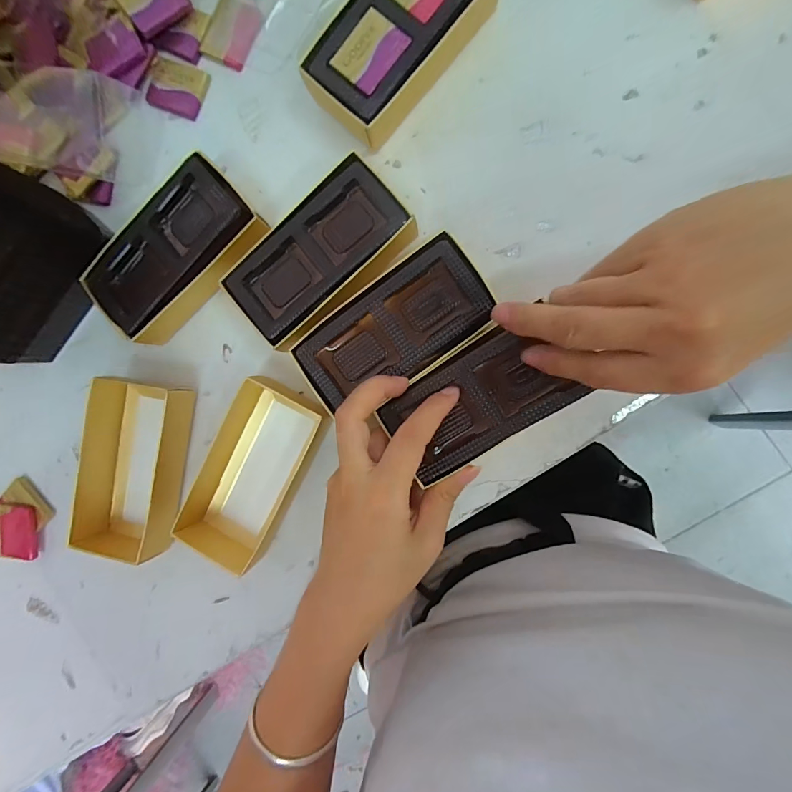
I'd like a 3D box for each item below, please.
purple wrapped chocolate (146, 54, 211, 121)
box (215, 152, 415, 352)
[{"bbox_3d":[-0.151,-0.212,0.278,0.038,0.005,0.032,20,95,8],"label":"purple wrapped chocolate"},{"bbox_3d":[-0.047,-0.084,0.255,0.116,0.035,0.061,-40,86,9],"label":"box"}]

